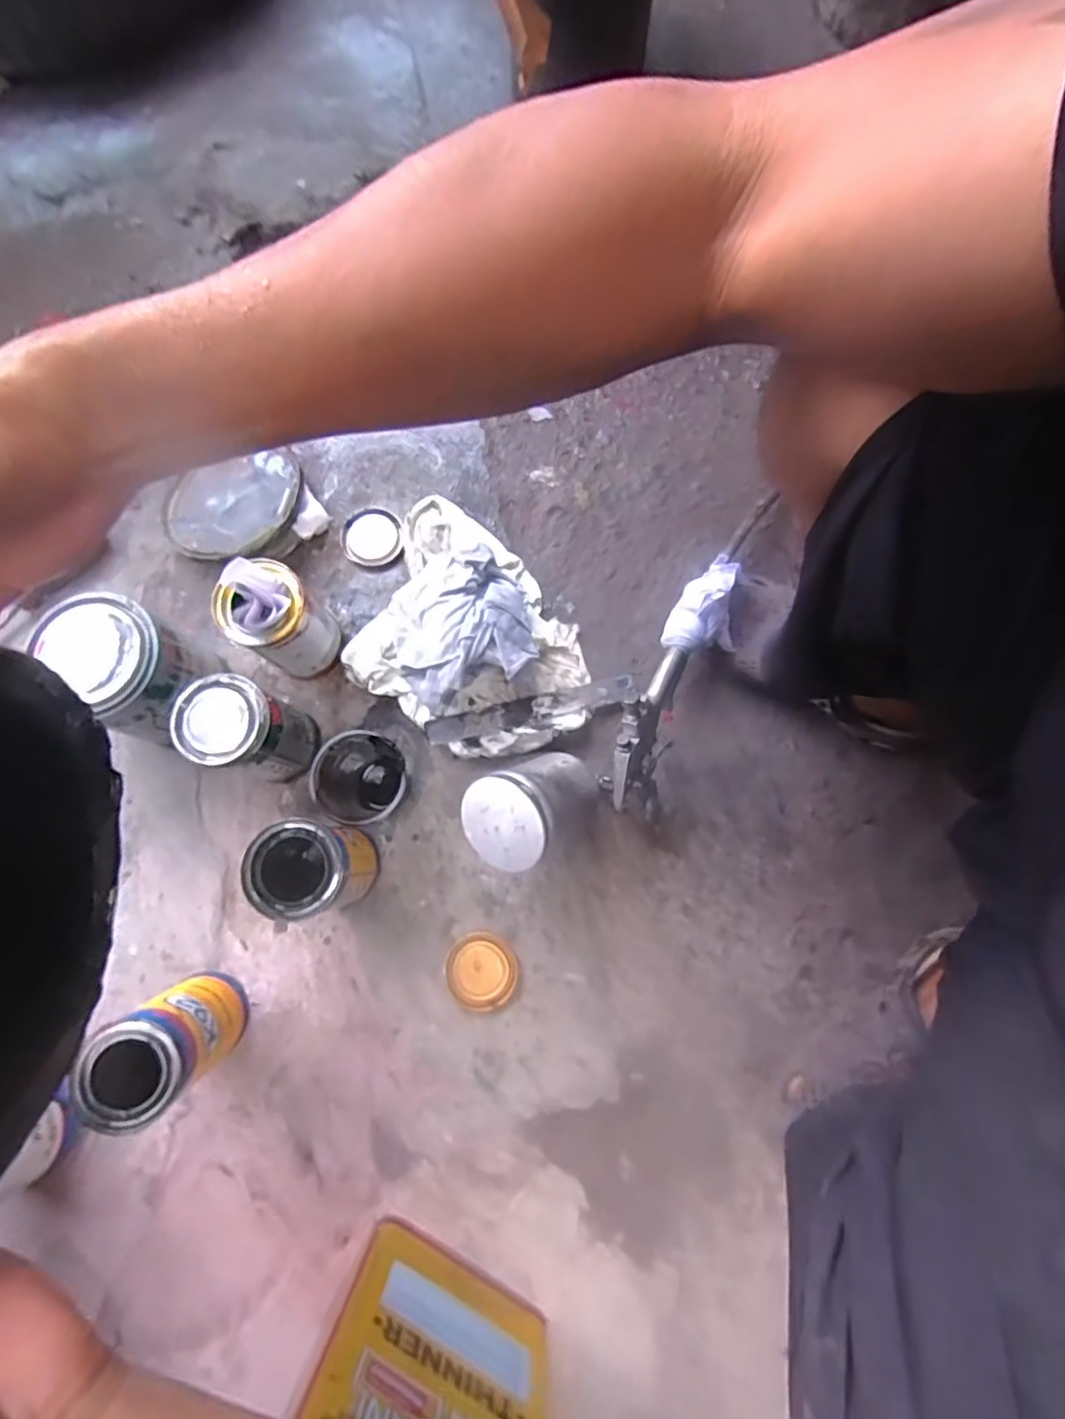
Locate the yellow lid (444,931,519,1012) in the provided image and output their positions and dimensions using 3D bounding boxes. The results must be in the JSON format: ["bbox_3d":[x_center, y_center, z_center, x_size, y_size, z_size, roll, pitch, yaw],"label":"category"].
[{"bbox_3d":[-0.046,0.238,0.561,0.064,0.010,0.061,0,78,-1],"label":"yellow lid"}]

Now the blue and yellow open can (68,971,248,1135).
[{"bbox_3d":[-0.283,0.263,0.488,0.065,0.143,0.072,-37,81,-9],"label":"blue and yellow open can"}]

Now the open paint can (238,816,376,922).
[{"bbox_3d":[-0.178,0.132,0.518,0.069,0.131,0.070,0,78,-1],"label":"open paint can"}]

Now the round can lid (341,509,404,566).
[{"bbox_3d":[-0.170,-0.182,0.650,0.062,0.014,0.063,0,78,-1],"label":"round can lid"}]

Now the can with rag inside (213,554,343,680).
[{"bbox_3d":[-0.221,-0.074,0.552,0.063,0.143,0.069,0,78,-1],"label":"can with rag inside"}]

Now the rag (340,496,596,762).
[{"bbox_3d":[-0.056,-0.080,0.583,0.244,0.105,0.201,34,79,6],"label":"rag"}]

